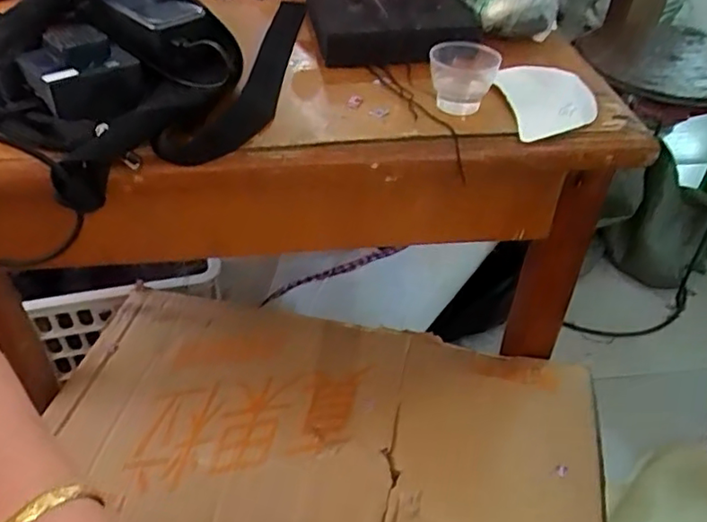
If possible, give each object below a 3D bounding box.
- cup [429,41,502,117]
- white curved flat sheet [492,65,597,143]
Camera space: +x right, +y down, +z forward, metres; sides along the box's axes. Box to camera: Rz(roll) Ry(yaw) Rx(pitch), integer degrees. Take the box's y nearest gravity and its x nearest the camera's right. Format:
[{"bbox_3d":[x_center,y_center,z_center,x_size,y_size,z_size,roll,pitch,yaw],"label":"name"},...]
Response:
[{"bbox_3d":[0.090,-0.152,0.509,0.057,0.042,0.059,1,43,-1],"label":"cup"},{"bbox_3d":[0.161,-0.140,0.528,0.075,0.018,0.095,-4,43,-7],"label":"white curved flat sheet"}]

